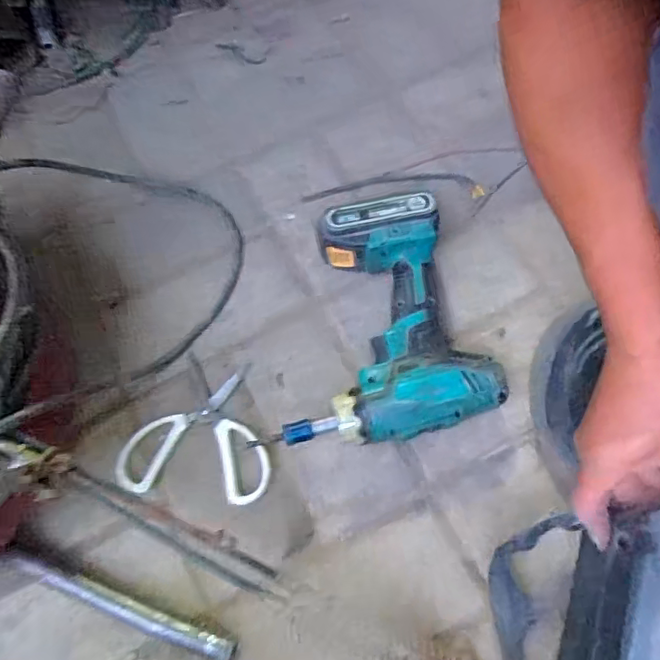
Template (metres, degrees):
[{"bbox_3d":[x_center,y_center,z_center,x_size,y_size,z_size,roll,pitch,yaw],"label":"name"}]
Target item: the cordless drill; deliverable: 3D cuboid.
[{"bbox_3d":[0.024,-0.001,0.498,0.194,0.075,0.200,-17,66,-4],"label":"cordless drill"}]

